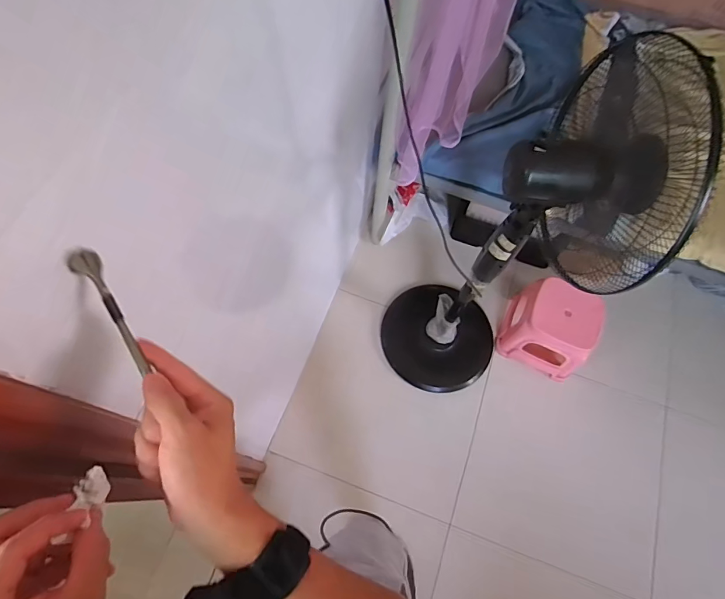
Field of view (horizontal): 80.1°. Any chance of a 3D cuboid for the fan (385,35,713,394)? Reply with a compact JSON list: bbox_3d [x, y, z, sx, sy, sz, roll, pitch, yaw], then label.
[{"bbox_3d":[0.314,-0.107,1.080,0.374,1.127,0.417,19,67,5],"label":"fan"}]

